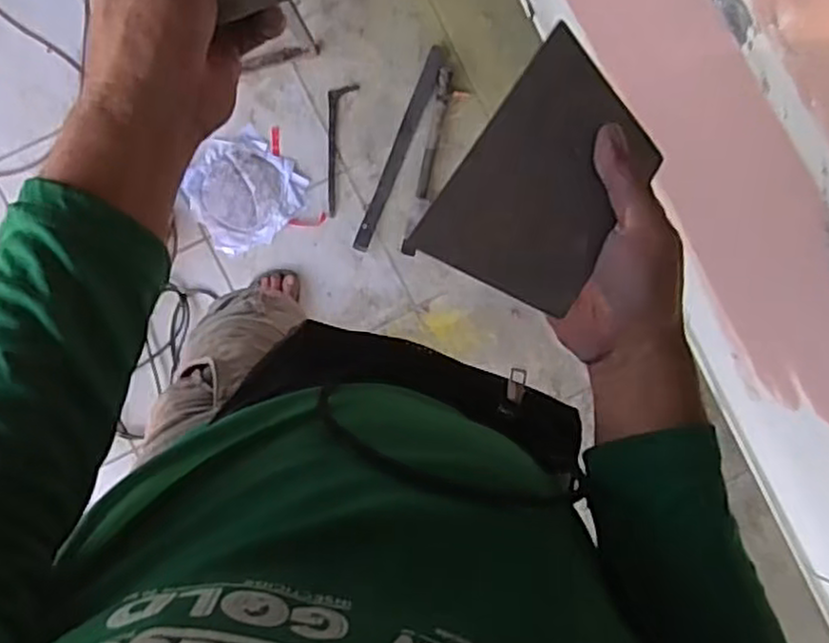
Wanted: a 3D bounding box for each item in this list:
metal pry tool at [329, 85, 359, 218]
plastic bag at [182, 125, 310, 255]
[{"bbox_3d":[-0.159,-0.356,1.479,0.055,0.012,0.276,5,89,-4],"label":"metal pry tool"},{"bbox_3d":[-0.354,-0.265,1.463,0.216,0.031,0.221,40,87,-3],"label":"plastic bag"}]

